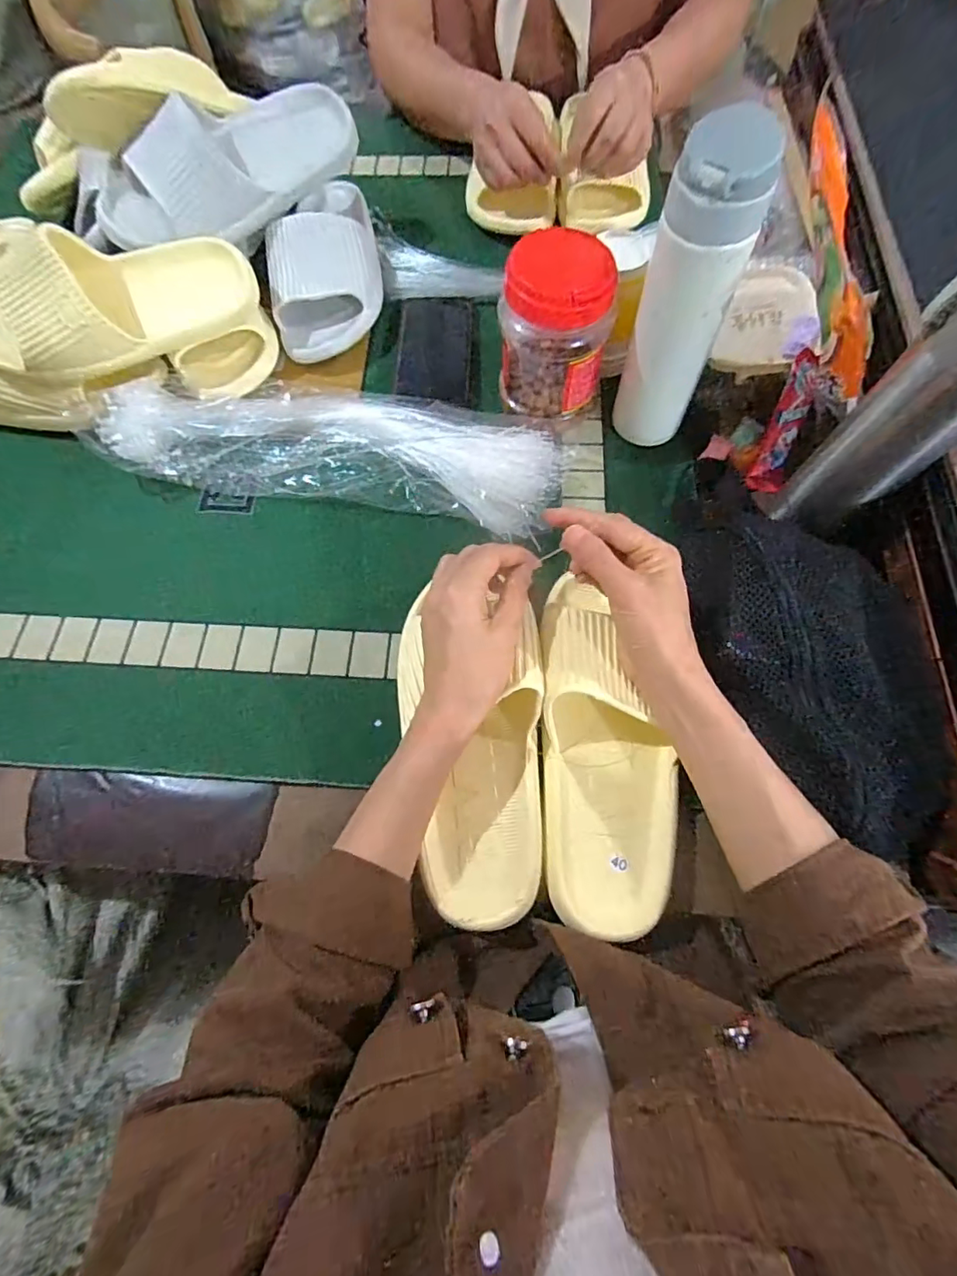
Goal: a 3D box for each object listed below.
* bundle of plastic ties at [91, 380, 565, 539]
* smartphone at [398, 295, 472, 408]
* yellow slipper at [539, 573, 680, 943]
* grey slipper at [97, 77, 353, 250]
[{"bbox_3d":[-0.129,-0.176,0.493,0.407,0.055,0.121,9,68,7],"label":"bundle of plastic ties"},{"bbox_3d":[-0.043,-0.290,0.551,0.072,0.014,0.144,-1,68,3],"label":"smartphone"},{"bbox_3d":[0.088,0.076,0.382,0.092,0.061,0.230,-5,75,-1],"label":"yellow slipper"},{"bbox_3d":[-0.239,-0.450,0.522,0.273,0.084,0.074,-28,69,-8],"label":"grey slipper"}]

